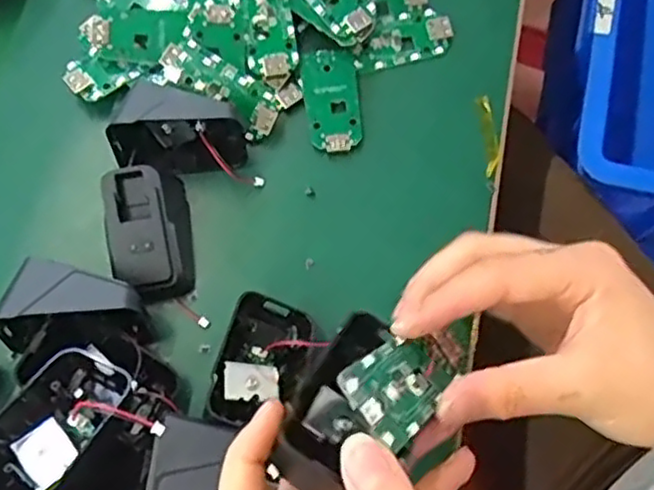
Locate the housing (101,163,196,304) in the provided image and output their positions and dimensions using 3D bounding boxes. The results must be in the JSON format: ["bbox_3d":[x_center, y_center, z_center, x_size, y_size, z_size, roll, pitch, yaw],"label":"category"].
[{"bbox_3d":[-0.093,-0.009,0.351,0.039,0.039,0.071,-6,73,-3],"label":"housing"}]

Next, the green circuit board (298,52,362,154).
[{"bbox_3d":[0.002,-0.083,0.390,0.033,0.006,0.063,-4,71,-2],"label":"green circuit board"}]

